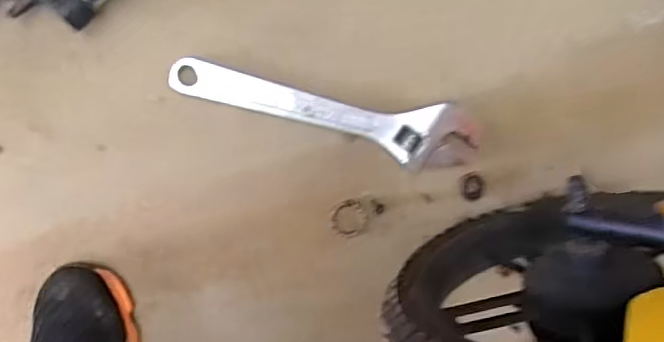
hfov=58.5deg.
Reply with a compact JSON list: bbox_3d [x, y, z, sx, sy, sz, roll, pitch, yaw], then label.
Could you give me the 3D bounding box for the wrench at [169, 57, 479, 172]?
[{"bbox_3d":[0.000,-0.068,0.678,0.359,0.019,0.076,13,93,-9],"label":"wrench"}]

